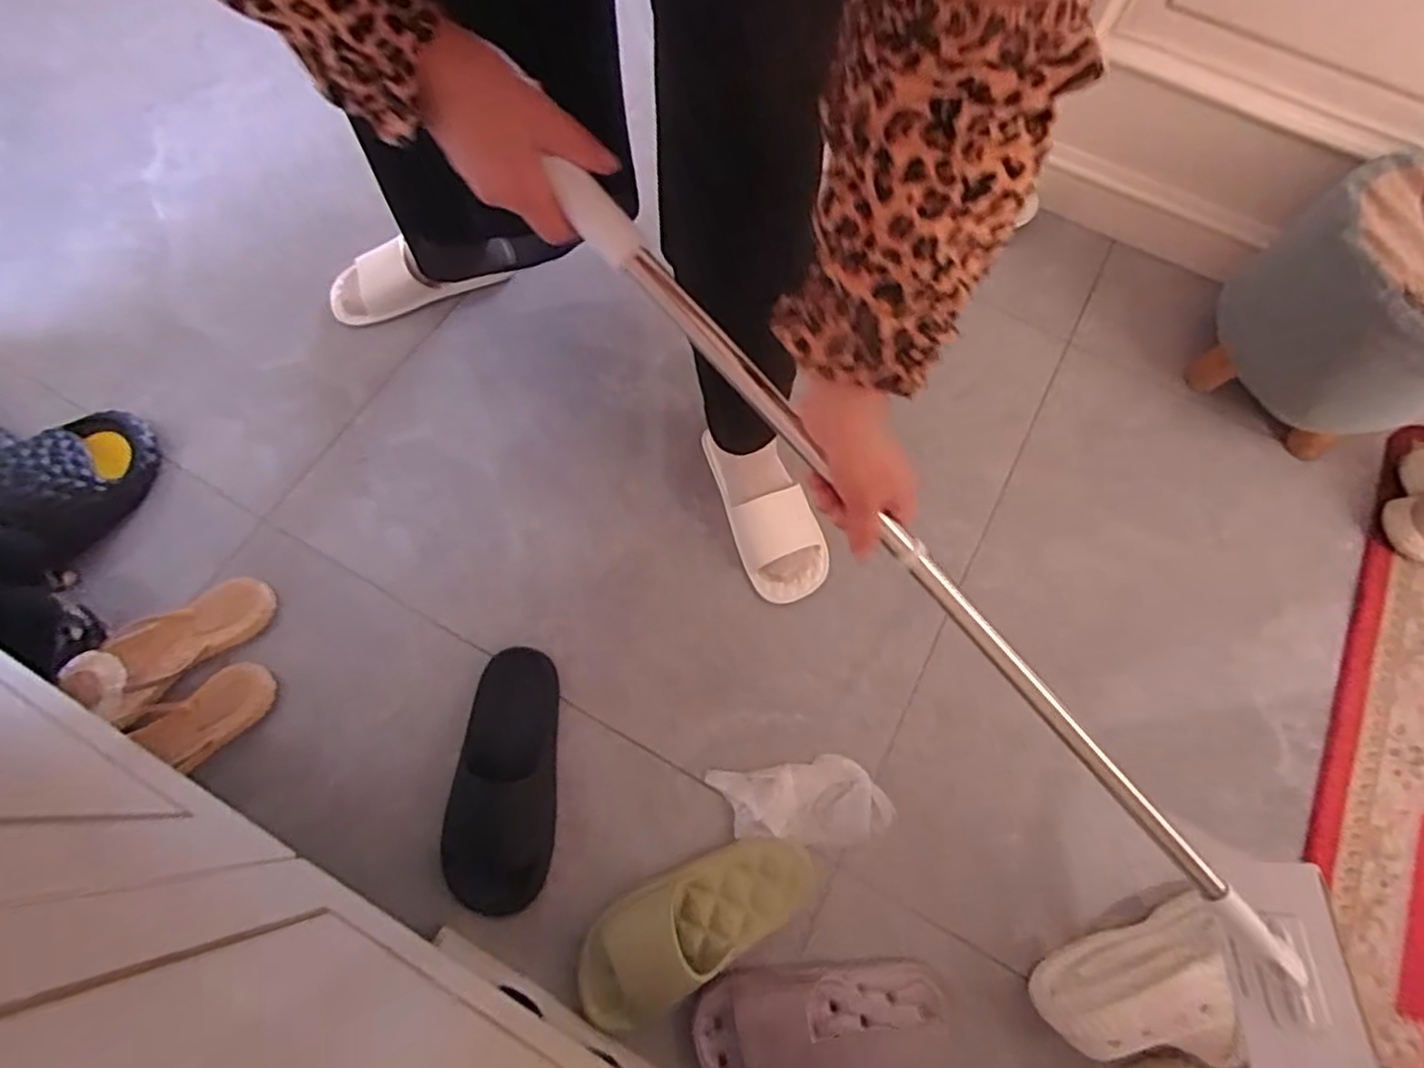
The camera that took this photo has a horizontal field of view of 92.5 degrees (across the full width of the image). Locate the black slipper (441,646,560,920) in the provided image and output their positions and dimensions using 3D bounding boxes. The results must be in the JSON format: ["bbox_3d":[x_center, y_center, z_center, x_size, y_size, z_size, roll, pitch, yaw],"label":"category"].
[{"bbox_3d":[-0.230,0.258,0.738,0.116,0.071,0.273,-2,68,-3],"label":"black slipper"}]

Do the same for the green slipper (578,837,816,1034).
[{"bbox_3d":[-0.017,0.389,0.686,0.257,0.066,0.106,-28,71,-13],"label":"green slipper"}]

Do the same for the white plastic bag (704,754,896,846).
[{"bbox_3d":[0.099,0.296,0.751,0.193,0.022,0.088,-3,69,-3],"label":"white plastic bag"}]

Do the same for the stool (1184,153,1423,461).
[{"bbox_3d":[0.808,-0.265,0.870,0.264,0.286,0.276,1,72,-3],"label":"stool"}]

